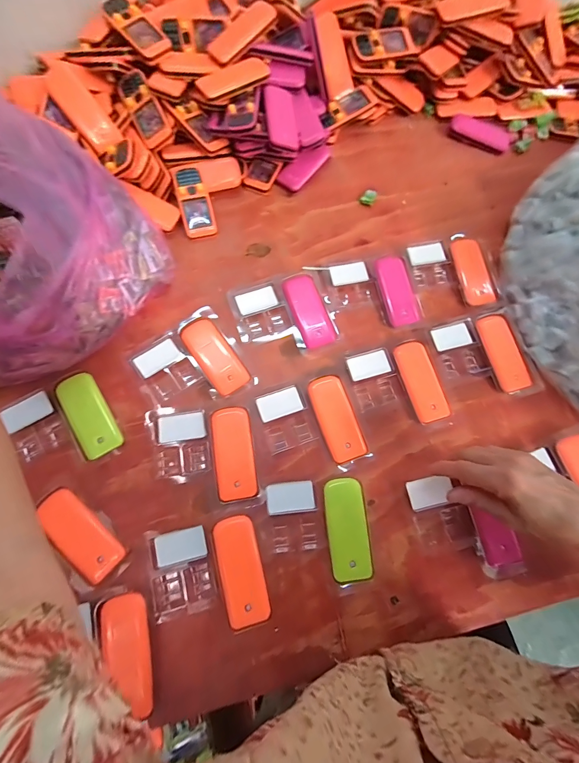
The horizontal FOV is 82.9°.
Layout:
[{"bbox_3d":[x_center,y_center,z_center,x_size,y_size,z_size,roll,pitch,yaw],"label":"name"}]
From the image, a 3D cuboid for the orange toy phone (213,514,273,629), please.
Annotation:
[{"bbox_3d":[-0.051,0.199,0.347,0.044,0.007,0.103,-14,73,-7],"label":"orange toy phone"}]

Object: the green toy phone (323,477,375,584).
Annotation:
[{"bbox_3d":[0.065,0.164,0.368,0.047,0.010,0.104,-6,72,-4],"label":"green toy phone"}]

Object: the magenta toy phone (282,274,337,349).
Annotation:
[{"bbox_3d":[0.027,-0.096,0.446,0.045,0.012,0.104,-19,74,-9],"label":"magenta toy phone"}]

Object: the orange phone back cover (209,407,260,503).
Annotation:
[{"bbox_3d":[-0.065,0.084,0.384,0.046,0.010,0.103,-9,72,-5],"label":"orange phone back cover"}]

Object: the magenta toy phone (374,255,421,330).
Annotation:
[{"bbox_3d":[0.153,-0.129,0.465,0.047,0.015,0.104,-13,73,-7],"label":"magenta toy phone"}]

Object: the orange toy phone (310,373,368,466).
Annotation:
[{"bbox_3d":[0.059,0.044,0.405,0.045,0.012,0.104,-19,74,-8],"label":"orange toy phone"}]

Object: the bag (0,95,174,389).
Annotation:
[{"bbox_3d":[-0.257,-0.155,0.356,0.195,0.190,0.238,-12,73,-6],"label":"bag"}]

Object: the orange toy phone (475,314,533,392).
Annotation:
[{"bbox_3d":[0.288,-0.040,0.441,0.043,0.015,0.105,-15,73,-7],"label":"orange toy phone"}]

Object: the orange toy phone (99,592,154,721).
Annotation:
[{"bbox_3d":[-0.158,0.266,0.322,0.041,0.010,0.099,-15,73,-7],"label":"orange toy phone"}]

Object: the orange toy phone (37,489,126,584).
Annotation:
[{"bbox_3d":[-0.223,0.163,0.347,0.101,0.016,0.041,43,75,11],"label":"orange toy phone"}]

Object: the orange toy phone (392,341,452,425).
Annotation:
[{"bbox_3d":[0.171,-0.001,0.426,0.046,0.019,0.105,-18,74,-8],"label":"orange toy phone"}]

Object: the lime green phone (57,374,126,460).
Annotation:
[{"bbox_3d":[-0.236,0.039,0.388,0.042,0.015,0.101,-29,75,-11],"label":"lime green phone"}]

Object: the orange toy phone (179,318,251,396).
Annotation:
[{"bbox_3d":[-0.096,-0.034,0.420,0.046,0.010,0.107,-35,77,-13],"label":"orange toy phone"}]

